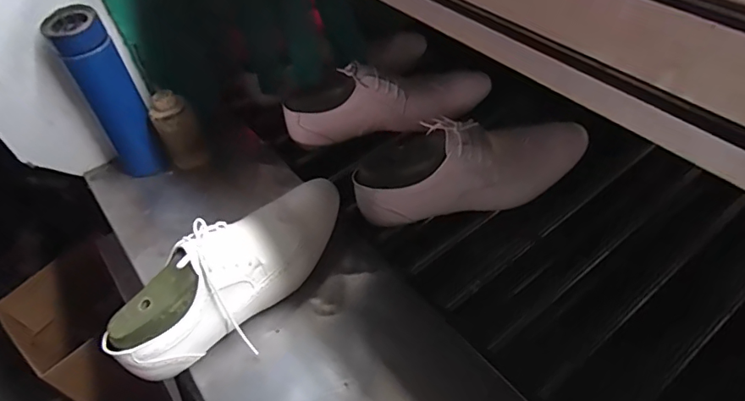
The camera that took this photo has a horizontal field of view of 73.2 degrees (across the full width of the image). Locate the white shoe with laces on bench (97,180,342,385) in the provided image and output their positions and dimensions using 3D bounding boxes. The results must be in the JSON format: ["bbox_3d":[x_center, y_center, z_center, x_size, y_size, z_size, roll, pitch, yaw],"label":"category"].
[{"bbox_3d":[-0.138,0.070,0.526,0.087,0.107,0.275,29,59,29],"label":"white shoe with laces on bench"}]

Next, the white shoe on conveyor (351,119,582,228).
[{"bbox_3d":[0.118,-0.040,0.629,0.281,0.108,0.094,-8,48,1],"label":"white shoe on conveyor"}]

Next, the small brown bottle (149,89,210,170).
[{"bbox_3d":[-0.259,-0.084,0.685,0.052,0.123,0.053,-25,50,-13],"label":"small brown bottle"}]

